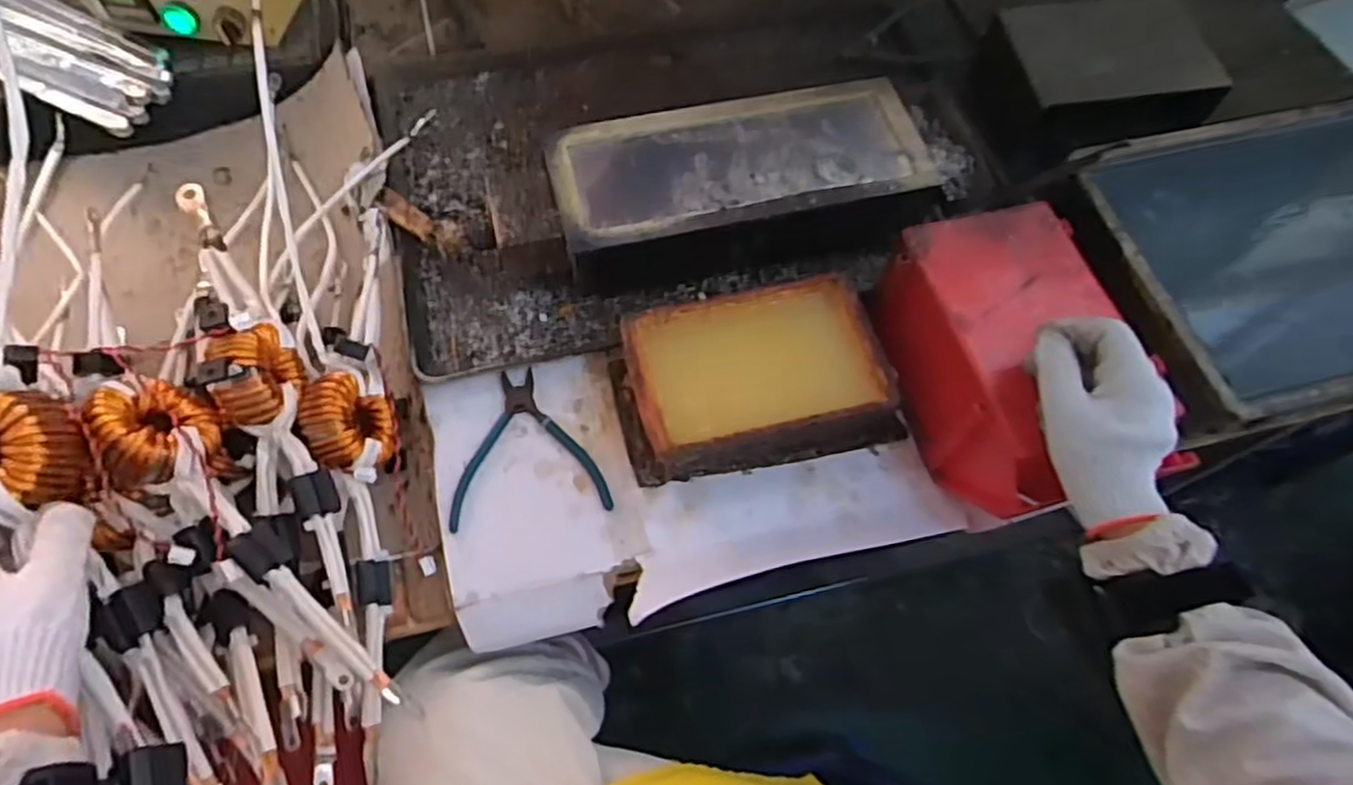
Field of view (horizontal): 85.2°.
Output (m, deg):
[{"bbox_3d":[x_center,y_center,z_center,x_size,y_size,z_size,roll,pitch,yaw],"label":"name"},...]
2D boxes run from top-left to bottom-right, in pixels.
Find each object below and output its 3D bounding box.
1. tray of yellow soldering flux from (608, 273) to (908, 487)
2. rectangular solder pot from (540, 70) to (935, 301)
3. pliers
[{"bbox_3d":[0.064,-0.014,0.612,0.223,0.071,0.144,-13,64,-9],"label":"tray of yellow soldering flux"},{"bbox_3d":[0.056,-0.196,0.693,0.334,0.091,0.155,-13,64,-9],"label":"rectangular solder pot"},{"bbox_3d":[-0.122,0.041,0.608,0.125,0.007,0.131,-6,64,-5],"label":"pliers"}]

